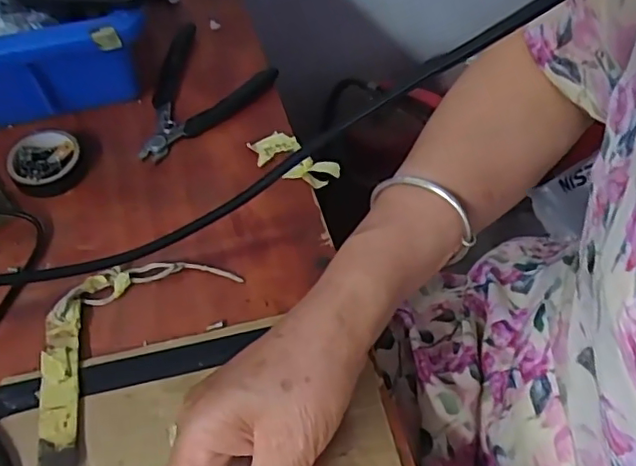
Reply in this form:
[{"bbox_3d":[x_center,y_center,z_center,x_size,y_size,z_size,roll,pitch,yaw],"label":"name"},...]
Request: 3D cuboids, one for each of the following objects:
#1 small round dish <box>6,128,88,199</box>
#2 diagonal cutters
[{"bbox_3d":[-0.178,-0.048,0.384,0.043,0.015,0.045,0,58,0],"label":"small round dish"},{"bbox_3d":[-0.097,-0.102,0.423,0.087,0.007,0.117,27,62,16],"label":"diagonal cutters"}]

